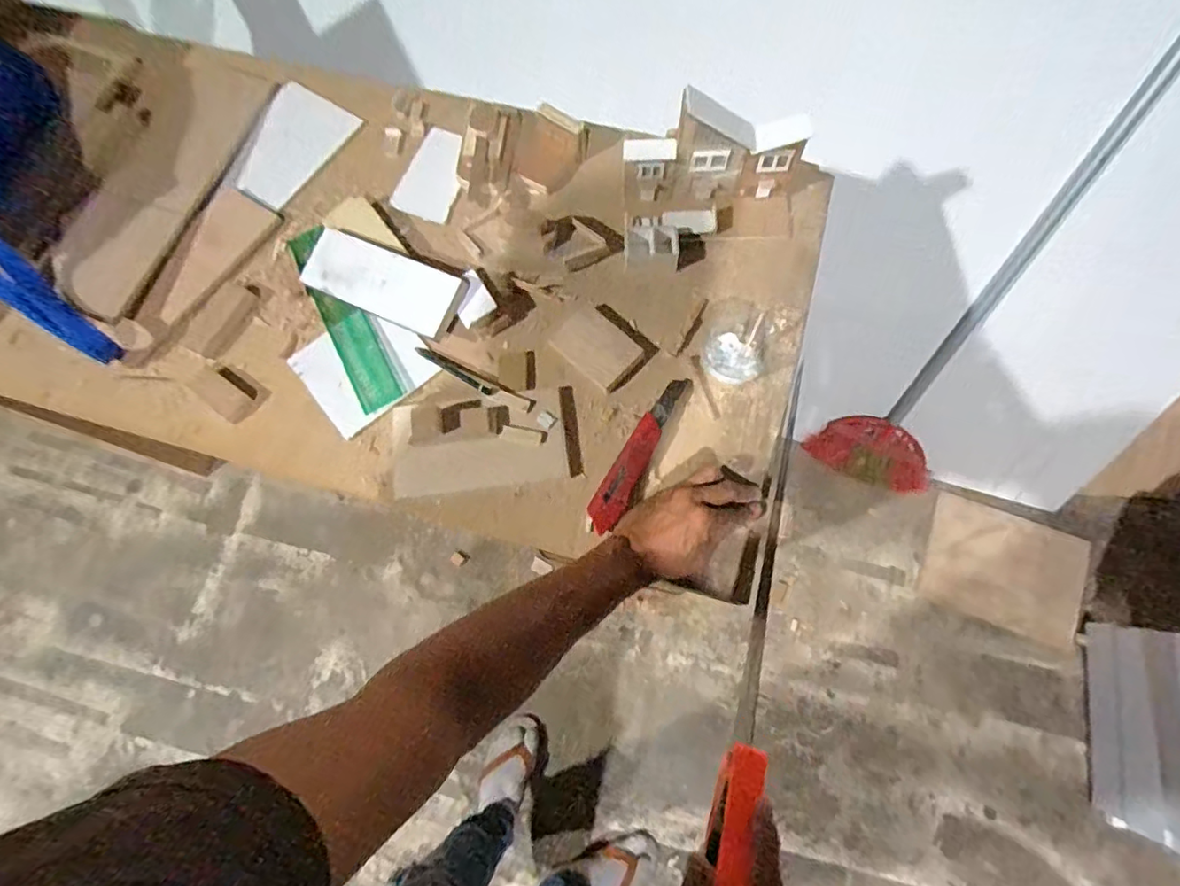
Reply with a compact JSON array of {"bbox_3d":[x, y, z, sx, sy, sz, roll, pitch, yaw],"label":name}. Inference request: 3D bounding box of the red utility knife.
[{"bbox_3d":[0.052,0.006,0.570,0.030,0.020,0.182,29,75,10],"label":"red utility knife"}]

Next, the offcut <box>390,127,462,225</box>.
[{"bbox_3d":[-0.184,-0.325,0.669,0.072,0.011,0.121,22,79,9],"label":"offcut"}]

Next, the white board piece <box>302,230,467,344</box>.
[{"bbox_3d":[-0.220,-0.168,0.587,0.171,0.013,0.069,22,96,8],"label":"white board piece"}]

